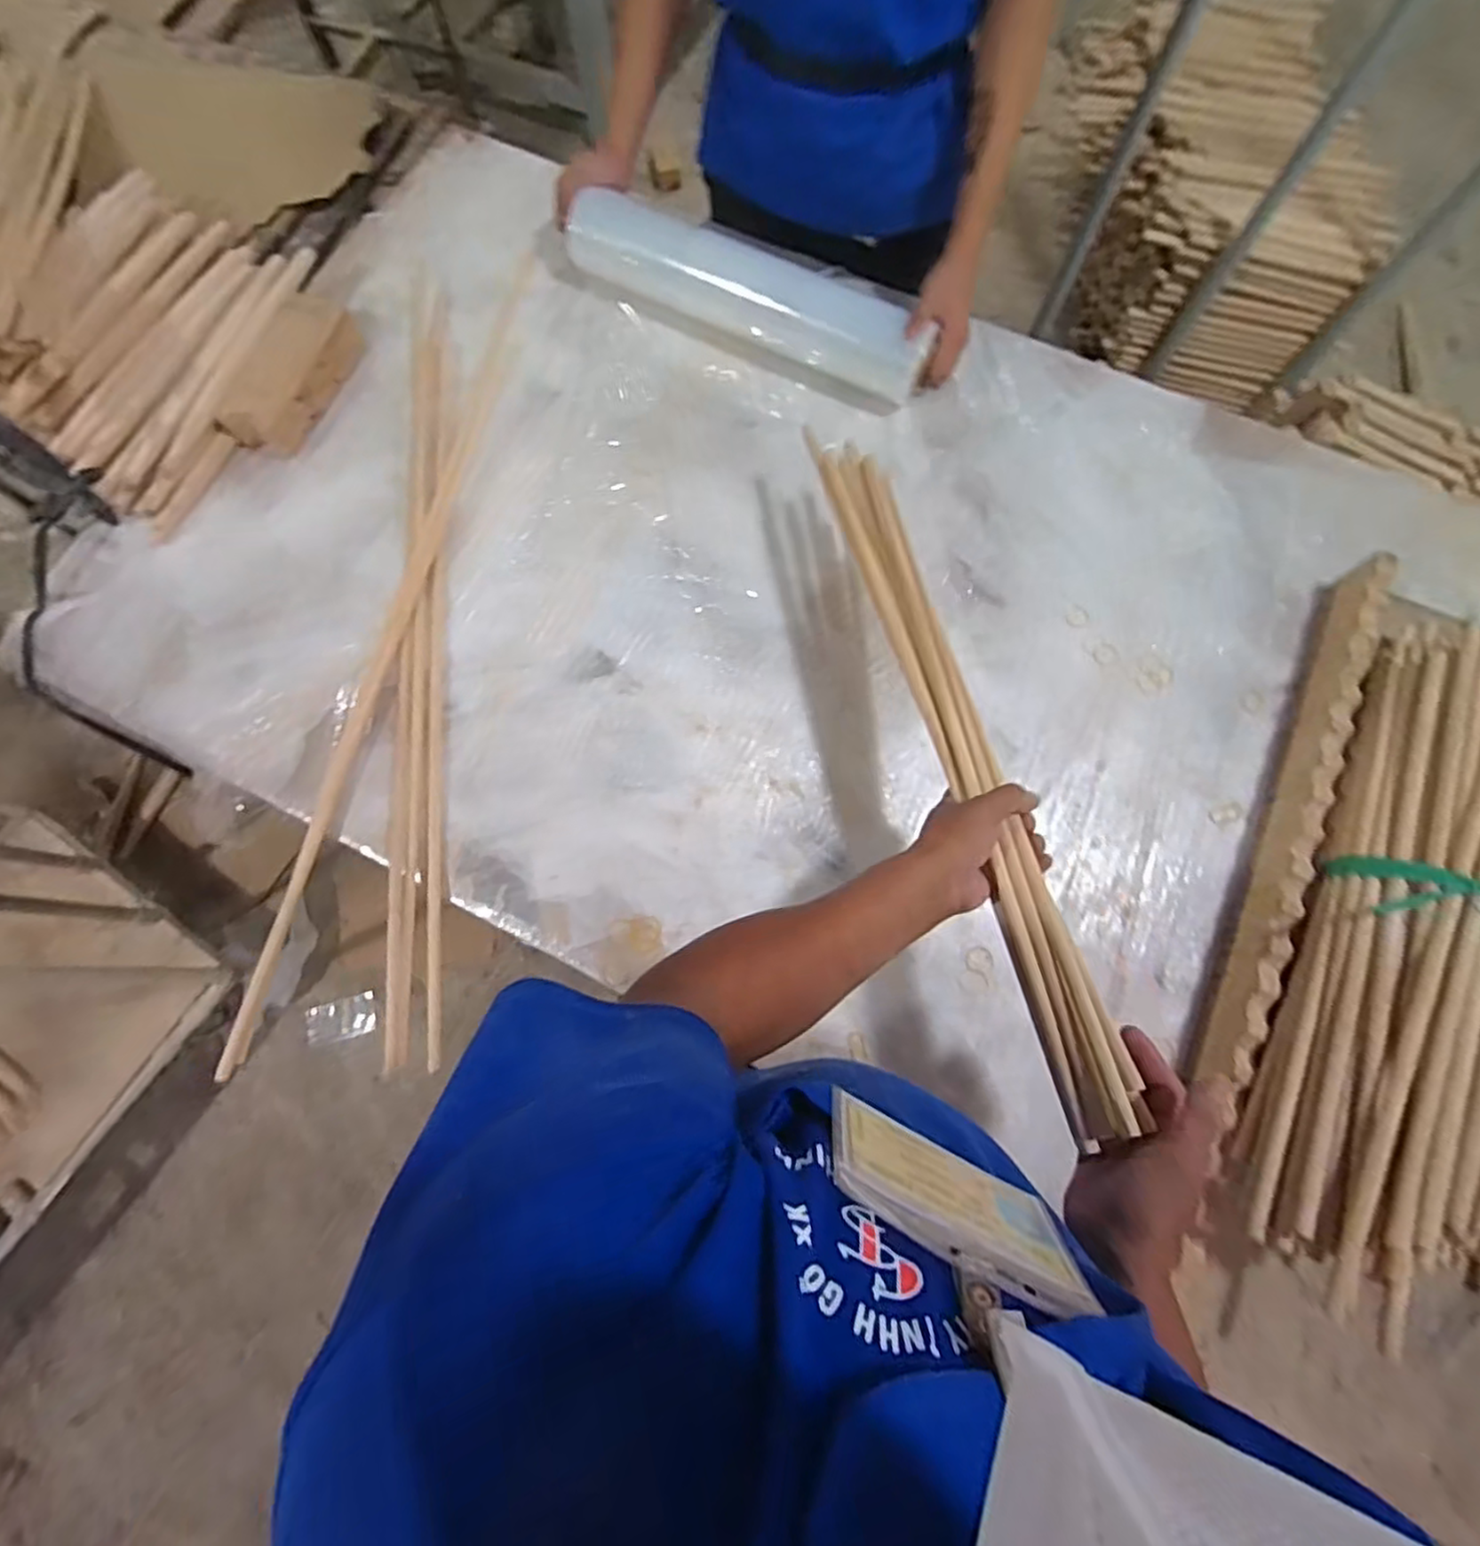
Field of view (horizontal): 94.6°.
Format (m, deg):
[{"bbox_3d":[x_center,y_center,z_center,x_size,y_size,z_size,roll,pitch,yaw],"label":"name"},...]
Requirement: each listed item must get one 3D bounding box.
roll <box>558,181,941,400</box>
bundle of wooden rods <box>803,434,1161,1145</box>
[{"bbox_3d":[0.011,-0.638,0.901,0.509,0.101,0.091,28,78,7],"label":"roll"},{"bbox_3d":[0.195,-0.055,0.619,0.068,0.050,0.677,-13,67,-3],"label":"bundle of wooden rods"}]

